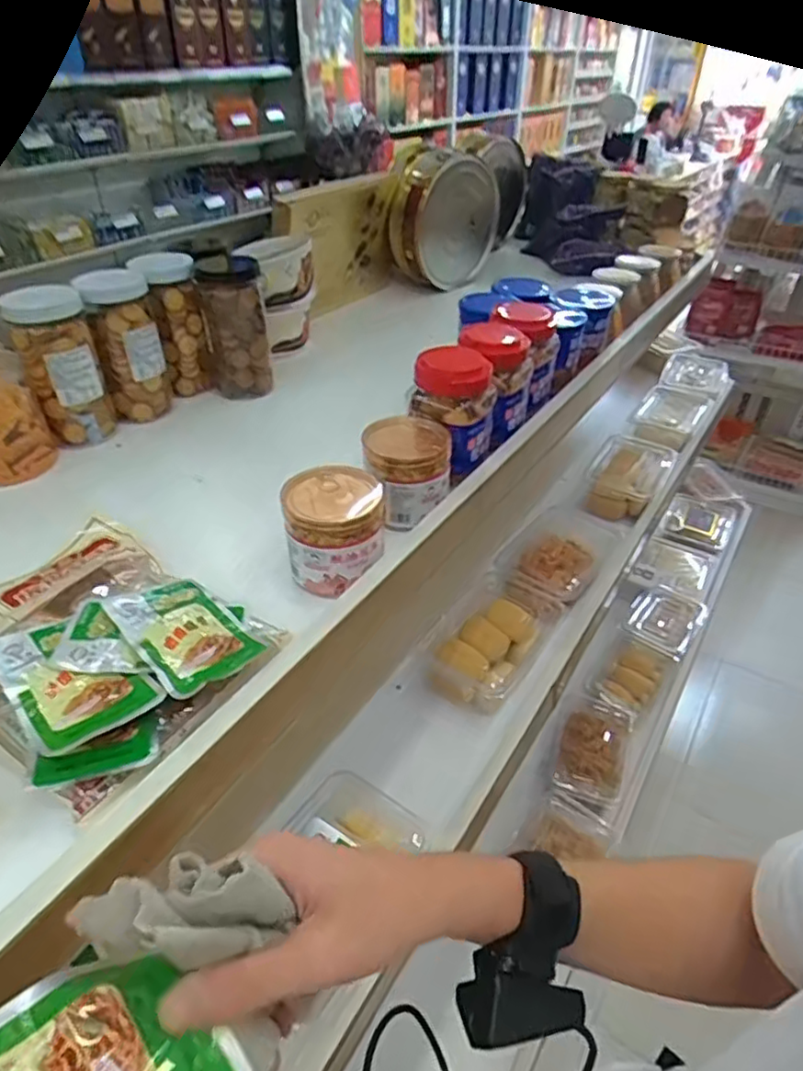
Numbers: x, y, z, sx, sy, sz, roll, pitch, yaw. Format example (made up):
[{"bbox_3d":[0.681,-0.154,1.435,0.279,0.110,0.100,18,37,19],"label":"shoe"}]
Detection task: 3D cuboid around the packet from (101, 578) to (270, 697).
[{"bbox_3d":[-0.186,0.081,0.543,0.084,0.020,0.141,-29,46,-33],"label":"packet"}]

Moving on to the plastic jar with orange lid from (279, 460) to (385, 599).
[{"bbox_3d":[-0.068,-0.008,0.638,0.094,0.094,0.096,-4,38,-6],"label":"plastic jar with orange lid"}]

